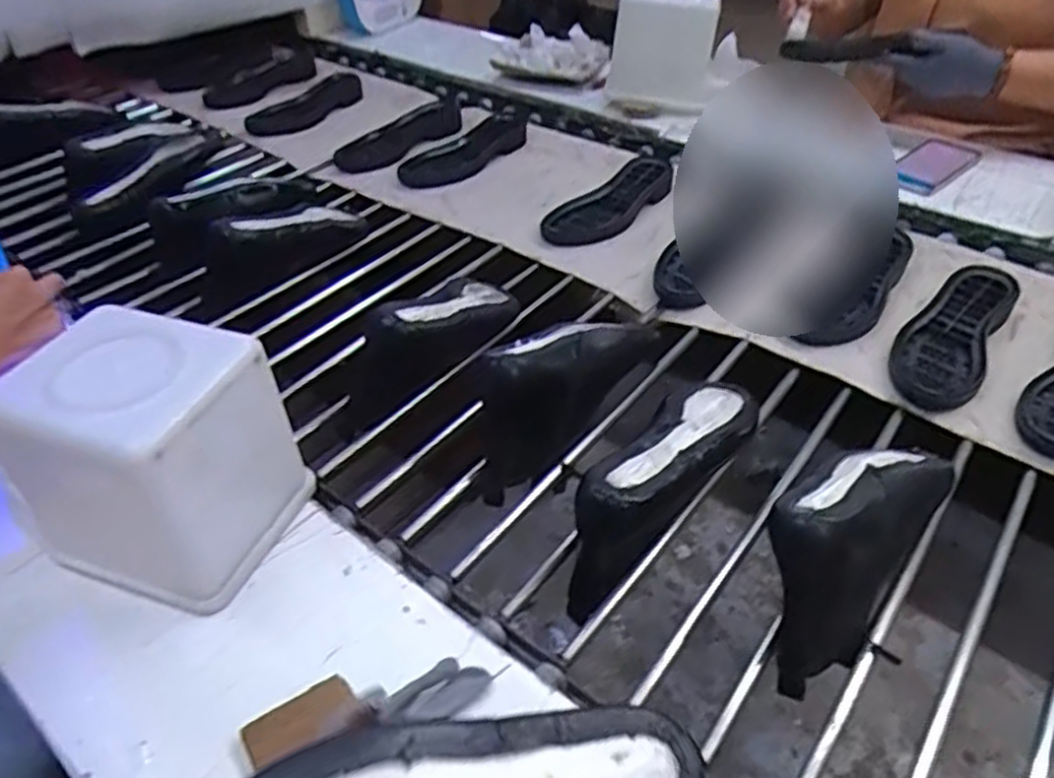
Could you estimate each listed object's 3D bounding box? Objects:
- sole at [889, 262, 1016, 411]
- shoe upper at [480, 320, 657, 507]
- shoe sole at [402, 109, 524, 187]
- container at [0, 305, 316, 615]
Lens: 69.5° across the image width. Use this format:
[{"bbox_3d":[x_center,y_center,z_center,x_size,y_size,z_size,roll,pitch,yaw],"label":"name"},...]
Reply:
[{"bbox_3d":[0.458,-0.065,0.818,0.089,0.031,0.243,25,48,27],"label":"sole"},{"bbox_3d":[0.036,-0.011,0.732,0.081,0.113,0.253,21,46,24],"label":"shoe upper"},{"bbox_3d":[-0.080,-0.394,1.229,0.094,0.029,0.326,21,46,24],"label":"shoe sole"},{"bbox_3d":[-0.276,0.049,0.559,0.165,0.162,0.134,12,43,15],"label":"container"}]

